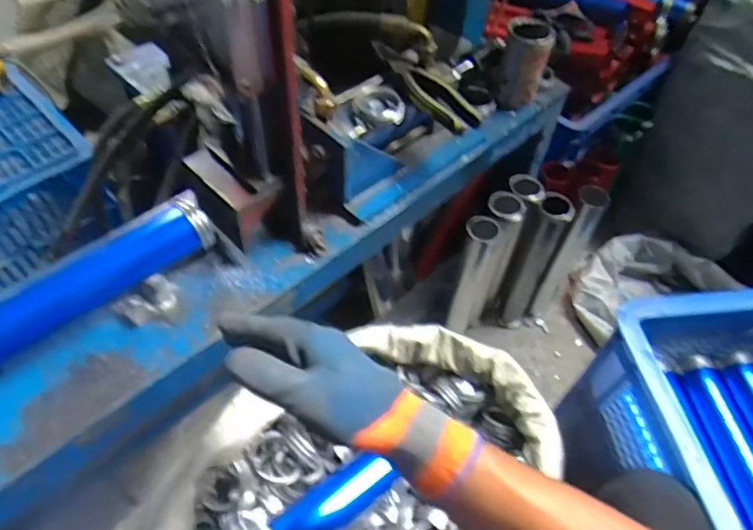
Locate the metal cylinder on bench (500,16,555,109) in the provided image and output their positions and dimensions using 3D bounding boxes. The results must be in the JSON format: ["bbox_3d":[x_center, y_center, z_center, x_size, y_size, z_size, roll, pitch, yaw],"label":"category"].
[{"bbox_3d":[0.212,-0.291,0.760,0.064,0.109,0.057,17,54,10],"label":"metal cylinder on bench"}]

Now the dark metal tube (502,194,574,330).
[{"bbox_3d":[0.286,0.004,0.982,0.062,0.326,0.054,18,55,10],"label":"dark metal tube"}]

